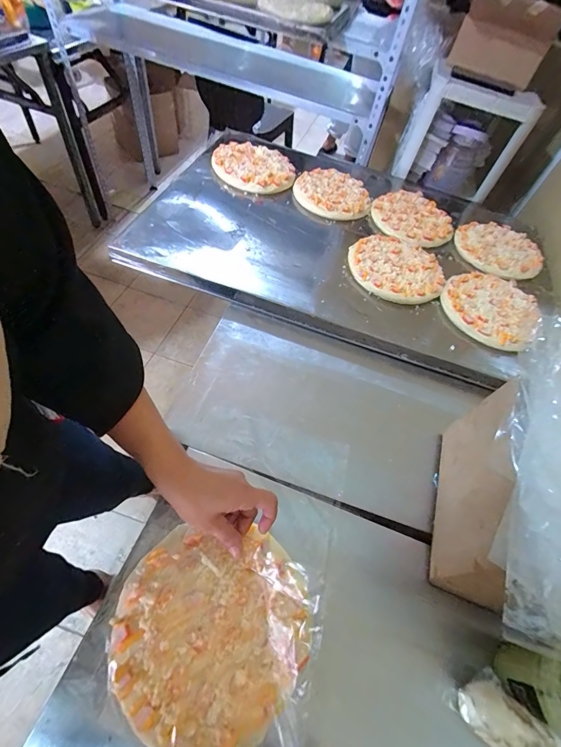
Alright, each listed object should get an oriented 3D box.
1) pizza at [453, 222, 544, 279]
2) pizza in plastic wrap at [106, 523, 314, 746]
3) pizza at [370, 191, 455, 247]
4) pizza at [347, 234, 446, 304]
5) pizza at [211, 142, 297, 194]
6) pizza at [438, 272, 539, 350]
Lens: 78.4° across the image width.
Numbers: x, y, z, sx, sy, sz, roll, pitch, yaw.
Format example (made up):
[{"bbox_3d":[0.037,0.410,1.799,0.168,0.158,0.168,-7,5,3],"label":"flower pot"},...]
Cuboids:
[{"bbox_3d":[0.513,-0.299,0.816,0.190,0.022,0.197,2,55,-3],"label":"pizza"},{"bbox_3d":[-0.071,0.259,0.358,0.191,0.020,0.192,26,58,13],"label":"pizza in plastic wrap"},{"bbox_3d":[0.323,-0.383,0.839,0.188,0.023,0.182,4,56,-7],"label":"pizza"},{"bbox_3d":[0.246,-0.224,0.723,0.193,0.027,0.185,2,55,-3],"label":"pizza"},{"bbox_3d":[-0.062,-0.512,0.847,0.187,0.018,0.185,5,61,-9],"label":"pizza"},{"bbox_3d":[0.426,-0.138,0.698,0.184,0.027,0.181,33,57,12],"label":"pizza"}]

